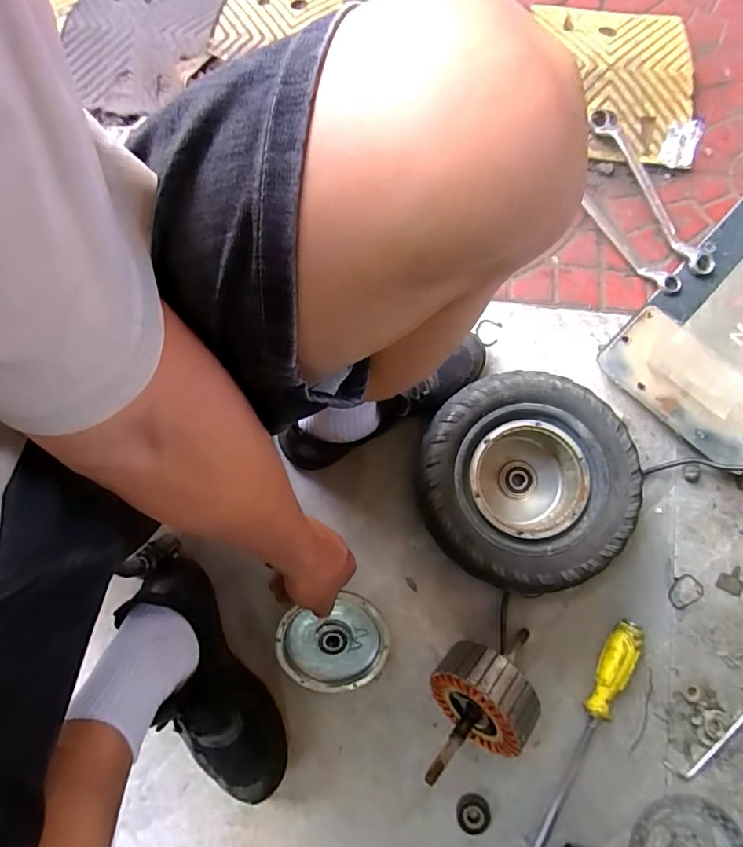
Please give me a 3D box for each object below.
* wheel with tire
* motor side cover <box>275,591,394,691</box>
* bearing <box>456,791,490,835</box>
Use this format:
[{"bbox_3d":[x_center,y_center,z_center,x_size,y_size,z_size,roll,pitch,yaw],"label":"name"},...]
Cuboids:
[{"bbox_3d":[0.179,0.071,0.598,0.234,0.104,0.232,0,82,2],"label":"wheel with tire"},{"bbox_3d":[-0.046,0.267,0.587,0.132,0.019,0.118,-10,98,0],"label":"motor side cover"},{"bbox_3d":[0.120,0.458,0.573,0.037,0.007,0.042,-2,82,2],"label":"bearing"}]

